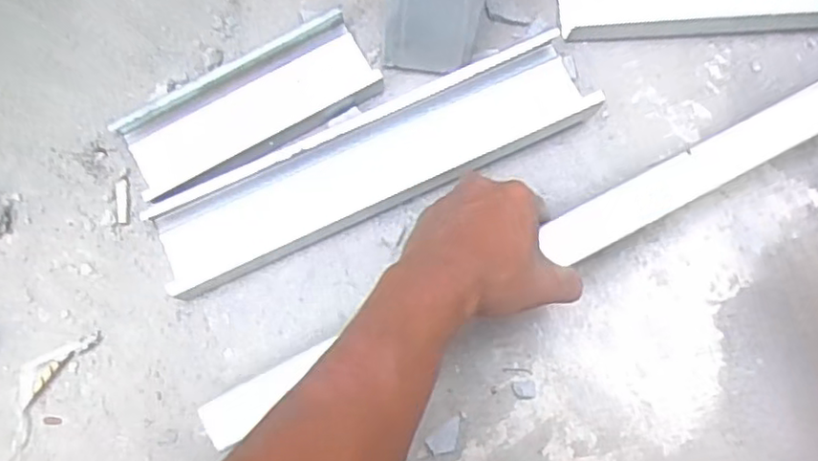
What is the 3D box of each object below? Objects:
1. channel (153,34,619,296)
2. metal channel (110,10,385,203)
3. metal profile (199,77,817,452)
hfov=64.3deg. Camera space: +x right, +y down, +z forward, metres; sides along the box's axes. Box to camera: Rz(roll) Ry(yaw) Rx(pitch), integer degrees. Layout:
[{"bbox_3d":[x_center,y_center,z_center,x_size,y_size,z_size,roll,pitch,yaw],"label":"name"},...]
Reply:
[{"bbox_3d":[-0.030,-0.059,0.547,0.371,0.022,0.086,-24,79,-5],"label":"channel"},{"bbox_3d":[-0.137,-0.108,0.552,0.216,0.029,0.084,-27,79,-6],"label":"metal channel"},{"bbox_3d":[0.193,-0.038,0.457,0.730,0.027,0.036,-27,79,-2],"label":"metal profile"}]

